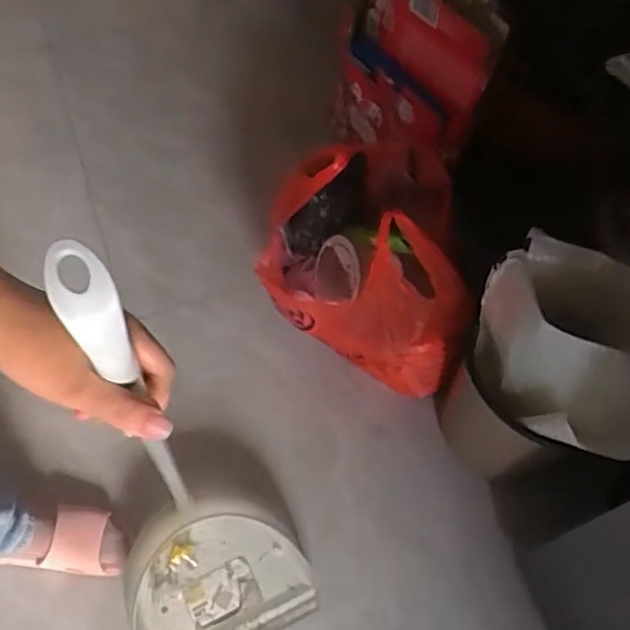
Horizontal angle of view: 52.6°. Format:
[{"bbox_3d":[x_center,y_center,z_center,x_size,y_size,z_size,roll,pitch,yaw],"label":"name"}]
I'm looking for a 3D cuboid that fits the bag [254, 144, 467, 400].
[{"bbox_3d":[0.096,-0.074,1.027,0.340,0.368,0.249,21,62,7],"label":"bag"}]

